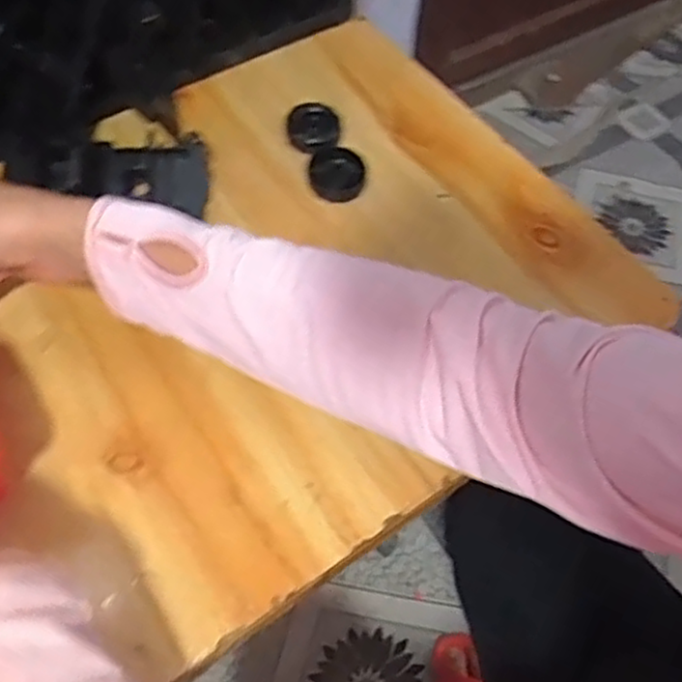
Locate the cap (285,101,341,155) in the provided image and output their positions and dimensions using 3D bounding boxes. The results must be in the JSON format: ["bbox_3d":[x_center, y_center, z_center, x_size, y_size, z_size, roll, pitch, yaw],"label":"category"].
[{"bbox_3d":[-0.022,-0.171,0.577,0.042,0.013,0.042,1,56,-2],"label":"cap"}]

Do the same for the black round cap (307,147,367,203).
[{"bbox_3d":[-0.003,-0.130,0.567,0.043,0.015,0.052,3,56,-1],"label":"black round cap"}]

